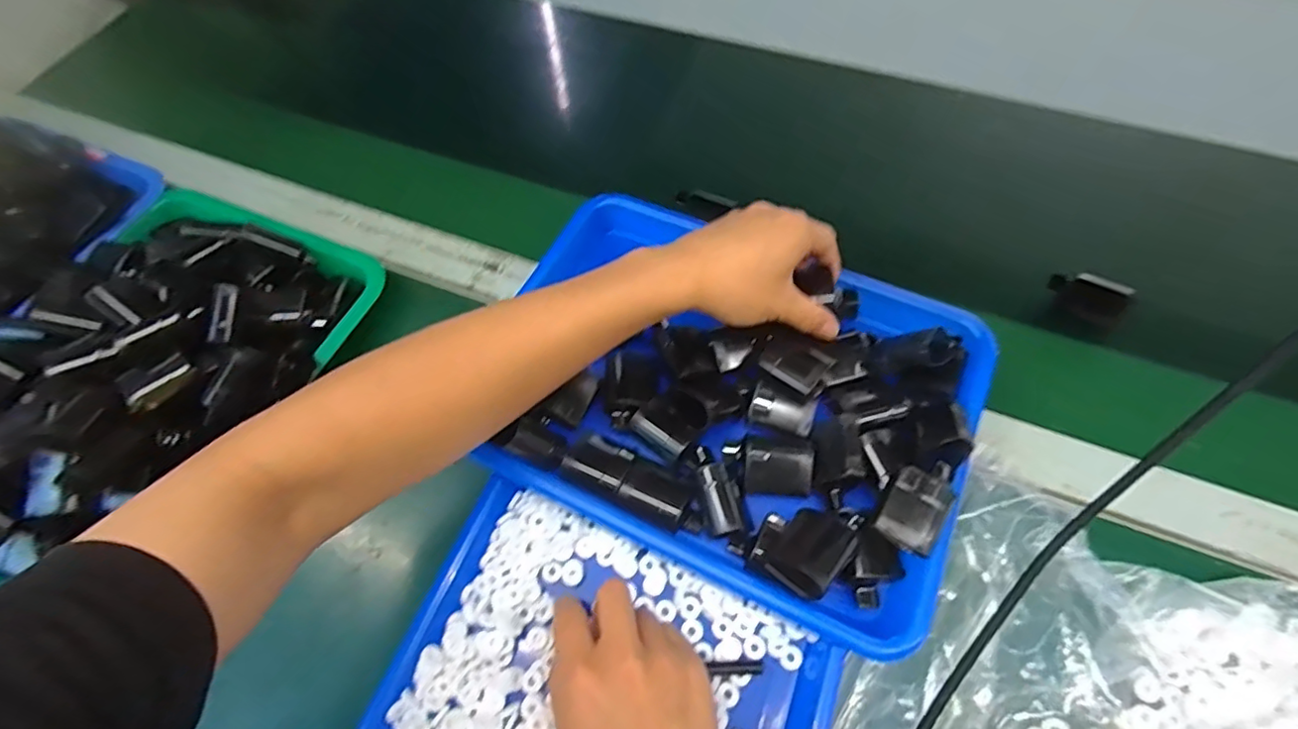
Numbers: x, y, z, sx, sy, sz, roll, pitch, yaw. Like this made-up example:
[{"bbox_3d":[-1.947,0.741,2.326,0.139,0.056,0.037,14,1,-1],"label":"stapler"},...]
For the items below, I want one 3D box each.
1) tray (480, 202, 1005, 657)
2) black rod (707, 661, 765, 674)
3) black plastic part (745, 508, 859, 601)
[{"bbox_3d":[0.052,0.018,0.417,0.322,0.067,0.241,23,66,14],"label":"tray"},{"bbox_3d":[0.054,0.188,0.367,0.035,0.004,0.006,5,61,-6],"label":"black rod"},{"bbox_3d":[0.089,0.107,0.347,0.048,0.031,0.052,29,67,17],"label":"black plastic part"}]

